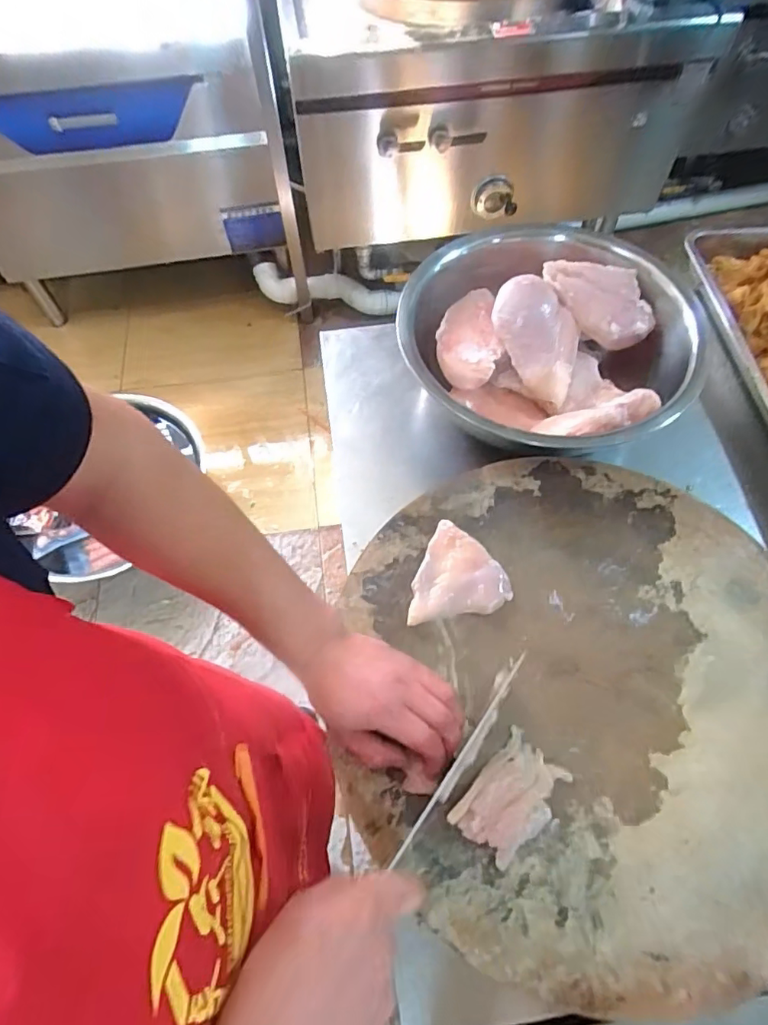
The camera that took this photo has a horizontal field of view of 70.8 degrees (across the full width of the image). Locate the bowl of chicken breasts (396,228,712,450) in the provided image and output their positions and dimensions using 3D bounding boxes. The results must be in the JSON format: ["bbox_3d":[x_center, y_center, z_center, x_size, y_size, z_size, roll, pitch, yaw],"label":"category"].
[{"bbox_3d":[0.195,-0.206,0.676,0.314,0.133,0.329,0,62,1],"label":"bowl of chicken breasts"}]

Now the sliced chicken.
[{"bbox_3d":[0.105,0.234,0.443,0.061,0.010,0.091,39,69,19],"label":"sliced chicken"}]

